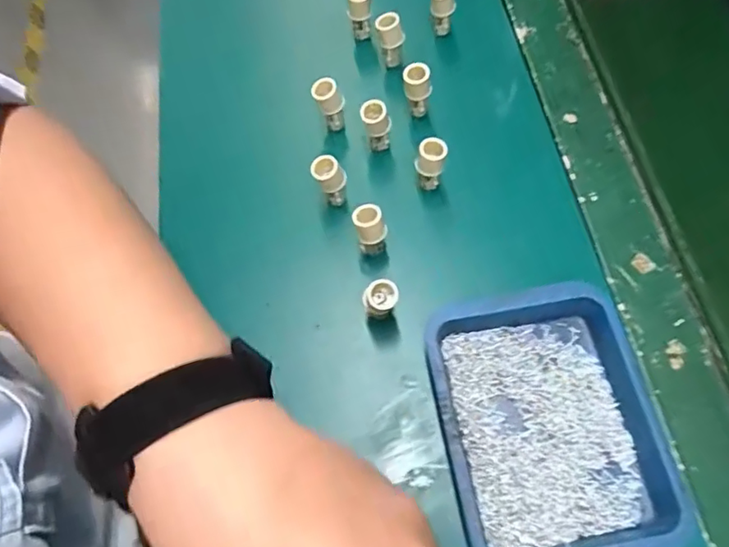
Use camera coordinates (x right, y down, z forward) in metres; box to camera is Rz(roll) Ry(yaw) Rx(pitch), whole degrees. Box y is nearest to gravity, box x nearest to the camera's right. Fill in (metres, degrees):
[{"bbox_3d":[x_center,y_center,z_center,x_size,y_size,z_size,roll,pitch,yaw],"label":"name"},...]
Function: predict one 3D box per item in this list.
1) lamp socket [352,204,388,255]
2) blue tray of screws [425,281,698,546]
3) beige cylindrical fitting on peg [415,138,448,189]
[{"bbox_3d":[0.004,-0.028,0.376,0.022,0.045,0.017,-7,67,-1],"label":"lamp socket"},{"bbox_3d":[0.107,0.087,0.323,0.122,0.027,0.156,-9,67,-2],"label":"blue tray of screws"},{"bbox_3d":[0.047,-0.078,0.392,0.020,0.038,0.018,3,67,3],"label":"beige cylindrical fitting on peg"}]

